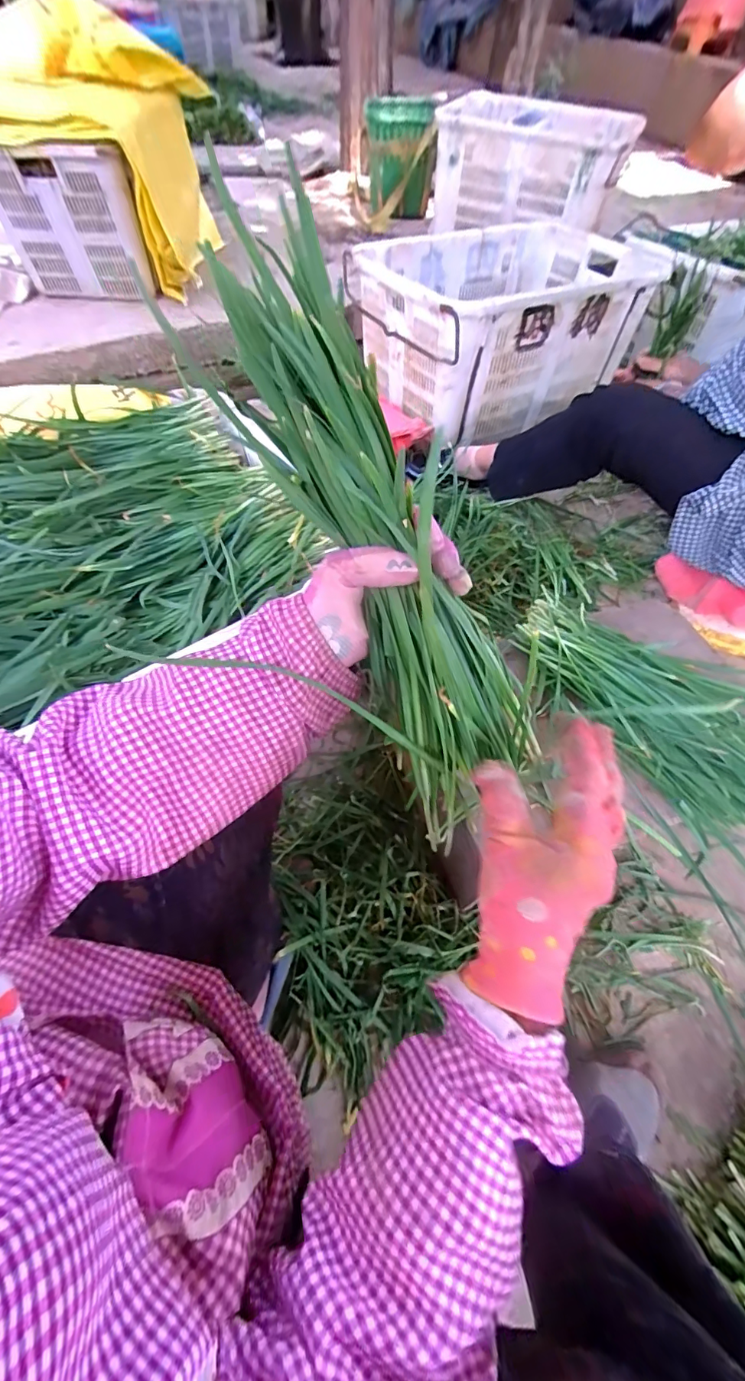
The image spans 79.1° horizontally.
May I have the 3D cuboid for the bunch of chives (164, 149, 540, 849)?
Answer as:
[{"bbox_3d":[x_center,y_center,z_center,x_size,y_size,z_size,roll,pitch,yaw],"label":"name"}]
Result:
[{"bbox_3d":[0.012,-0.073,0.292,0.102,0.080,0.368,-31,110,-19],"label":"bunch of chives"}]

